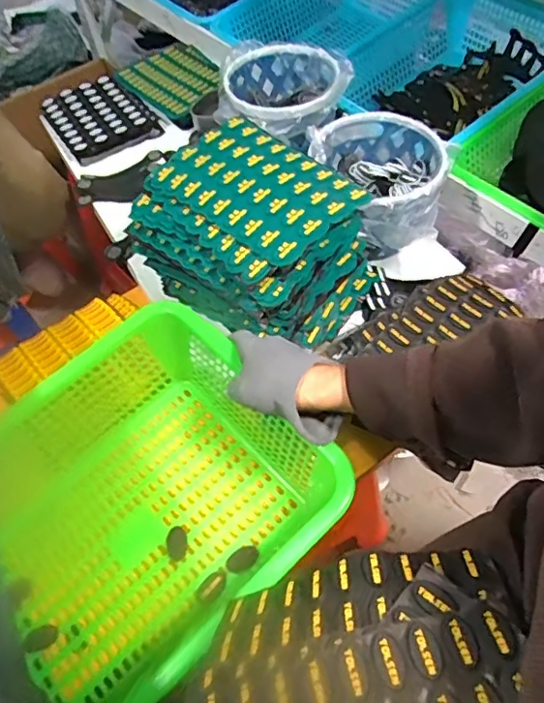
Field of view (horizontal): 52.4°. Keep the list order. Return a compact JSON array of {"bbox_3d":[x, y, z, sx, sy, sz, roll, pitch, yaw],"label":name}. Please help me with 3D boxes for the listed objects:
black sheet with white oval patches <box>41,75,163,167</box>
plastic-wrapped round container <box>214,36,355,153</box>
[{"bbox_3d":[-0.293,-0.399,0.950,0.152,0.030,0.222,-32,59,-16],"label":"black sheet with white oval patches"},{"bbox_3d":[0.015,-0.371,0.816,0.187,0.082,0.177,-2,56,3],"label":"plastic-wrapped round container"}]

